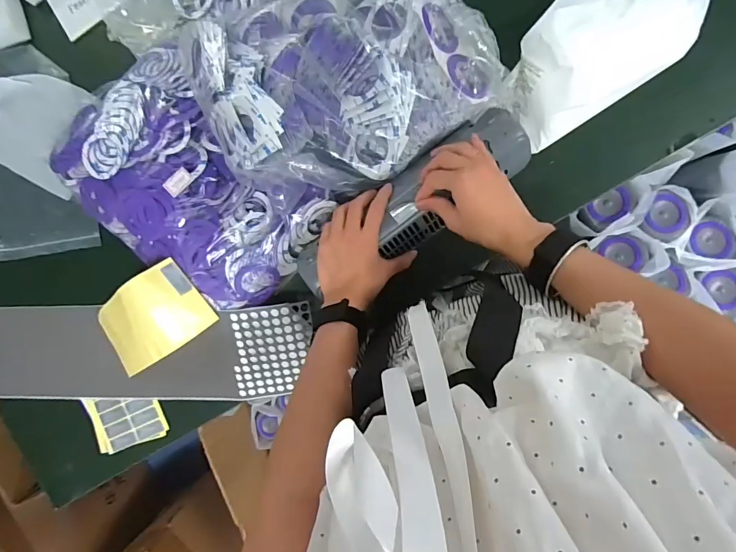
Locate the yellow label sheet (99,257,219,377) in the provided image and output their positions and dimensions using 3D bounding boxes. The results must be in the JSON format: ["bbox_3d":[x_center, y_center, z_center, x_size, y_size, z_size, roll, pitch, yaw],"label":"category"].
[{"bbox_3d":[-0.306,0.065,0.556,0.180,0.063,0.107,-32,90,8],"label":"yellow label sheet"}]

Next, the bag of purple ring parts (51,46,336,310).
[{"bbox_3d":[-0.242,-0.120,0.545,0.349,0.070,0.244,44,97,2],"label":"bag of purple ring parts"}]

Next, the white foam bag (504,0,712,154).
[{"bbox_3d":[0.268,-0.283,0.468,0.237,0.070,0.156,-33,90,8],"label":"white foam bag"}]

